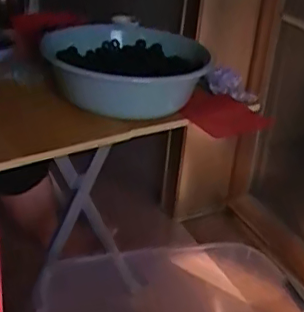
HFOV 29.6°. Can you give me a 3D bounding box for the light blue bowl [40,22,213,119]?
[{"bbox_3d":[-0.053,-0.163,1.008,0.253,0.107,0.291,-2,29,-13],"label":"light blue bowl"}]

